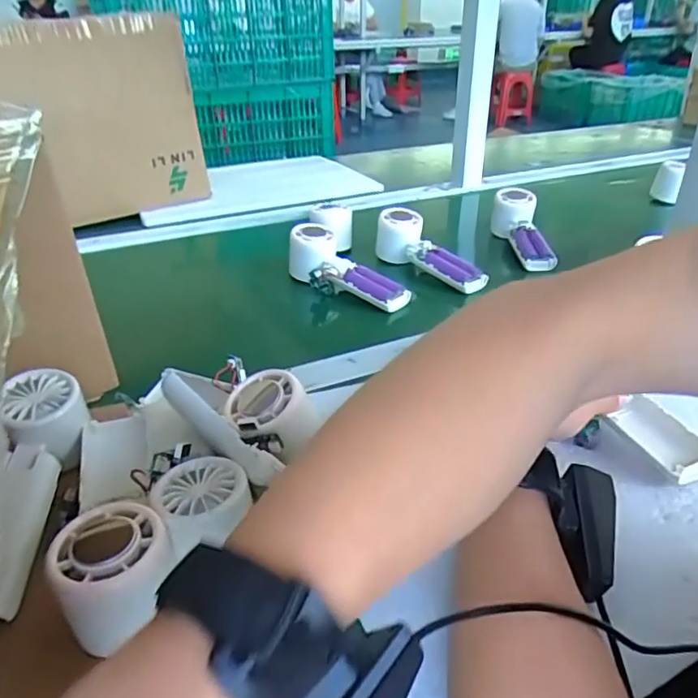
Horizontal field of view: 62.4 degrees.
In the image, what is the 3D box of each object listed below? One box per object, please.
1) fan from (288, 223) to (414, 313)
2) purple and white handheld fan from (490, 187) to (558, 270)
[{"bbox_3d":[-0.008,-0.084,0.664,0.161,0.056,0.057,32,41,22],"label":"fan"},{"bbox_3d":[0.233,-0.153,0.776,0.054,0.054,0.149,-2,48,-4],"label":"purple and white handheld fan"}]

